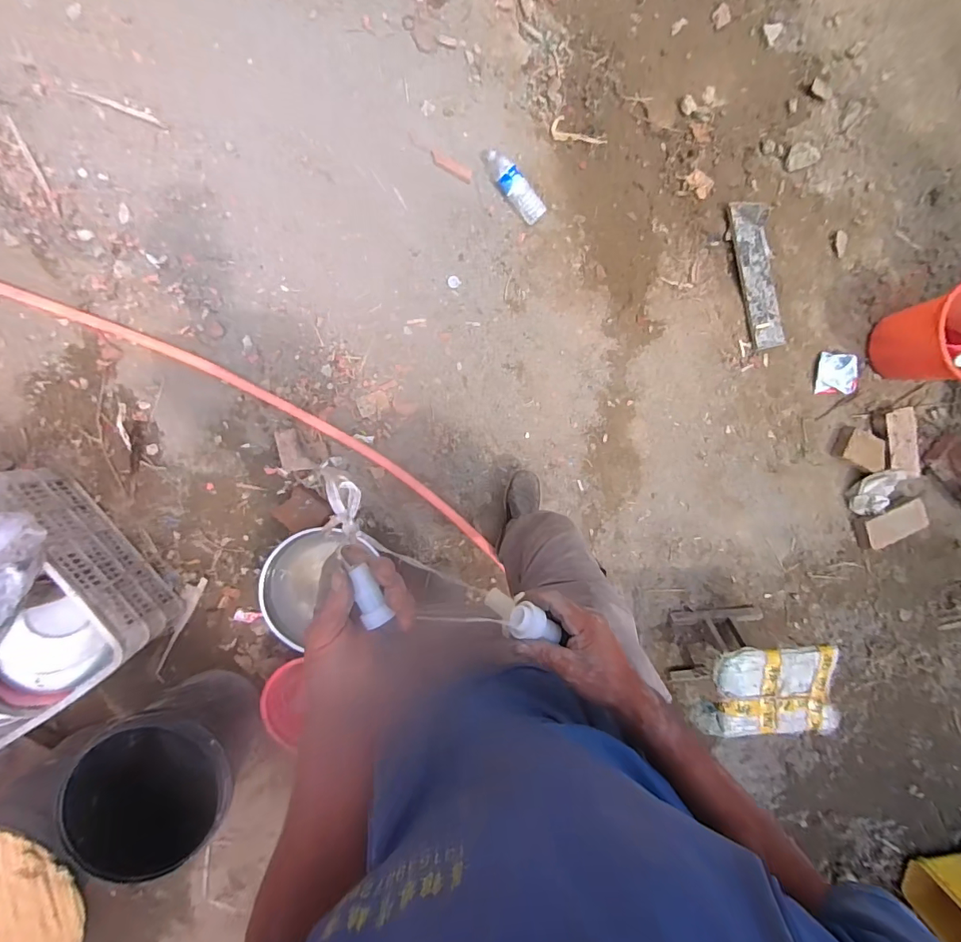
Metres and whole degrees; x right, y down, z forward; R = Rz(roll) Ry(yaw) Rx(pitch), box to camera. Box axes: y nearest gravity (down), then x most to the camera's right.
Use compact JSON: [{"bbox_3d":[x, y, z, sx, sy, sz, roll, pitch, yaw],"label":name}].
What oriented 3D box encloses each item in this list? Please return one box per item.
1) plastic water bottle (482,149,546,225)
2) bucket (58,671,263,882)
[{"bbox_3d":[0.090,-0.784,1.309,0.228,0.052,0.068,44,87,-9],"label":"plastic water bottle"},{"bbox_3d":[-0.719,0.684,1.136,0.320,0.359,0.334,-1,94,-8],"label":"bucket"}]

